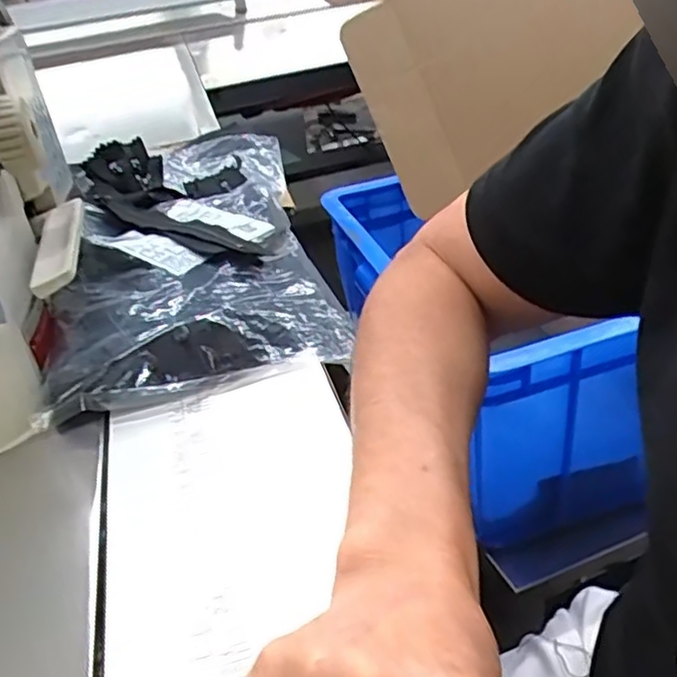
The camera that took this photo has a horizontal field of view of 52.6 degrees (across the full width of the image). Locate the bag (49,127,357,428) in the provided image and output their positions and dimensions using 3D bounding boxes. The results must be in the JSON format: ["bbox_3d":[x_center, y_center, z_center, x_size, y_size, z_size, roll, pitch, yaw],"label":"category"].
[{"bbox_3d":[-0.112,-0.080,0.499,0.175,0.058,0.331,-12,33,-8],"label":"bag"}]

